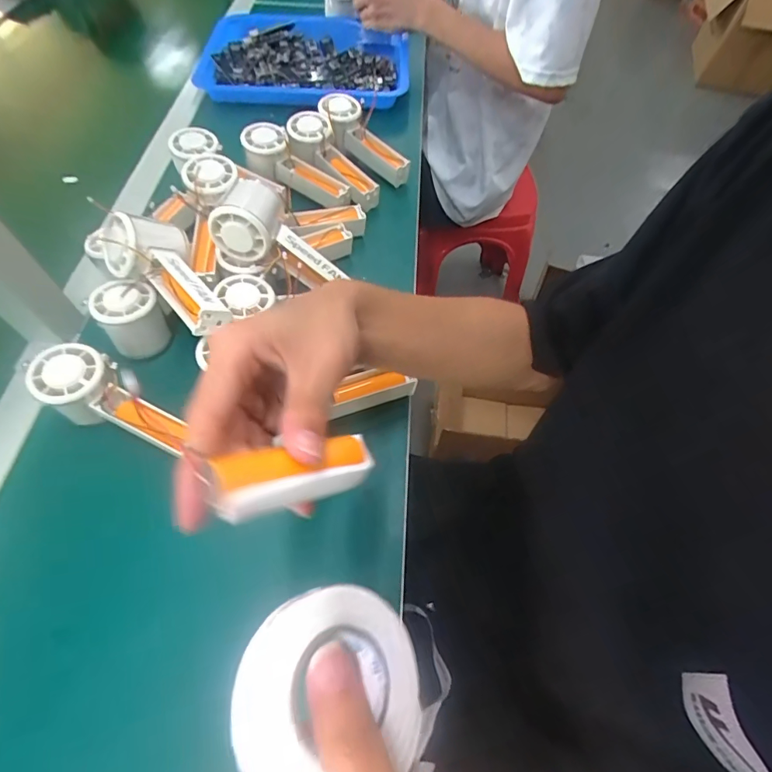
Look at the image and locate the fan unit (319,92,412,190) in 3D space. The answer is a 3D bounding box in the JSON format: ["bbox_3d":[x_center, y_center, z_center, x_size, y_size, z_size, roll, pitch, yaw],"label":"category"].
[{"bbox_3d":[-0.026,-0.334,0.592,0.152,0.043,0.066,44,64,-7],"label":"fan unit"}]

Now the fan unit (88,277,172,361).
[{"bbox_3d":[-0.247,-0.067,0.435,0.057,0.060,0.052,-28,64,-17],"label":"fan unit"}]

